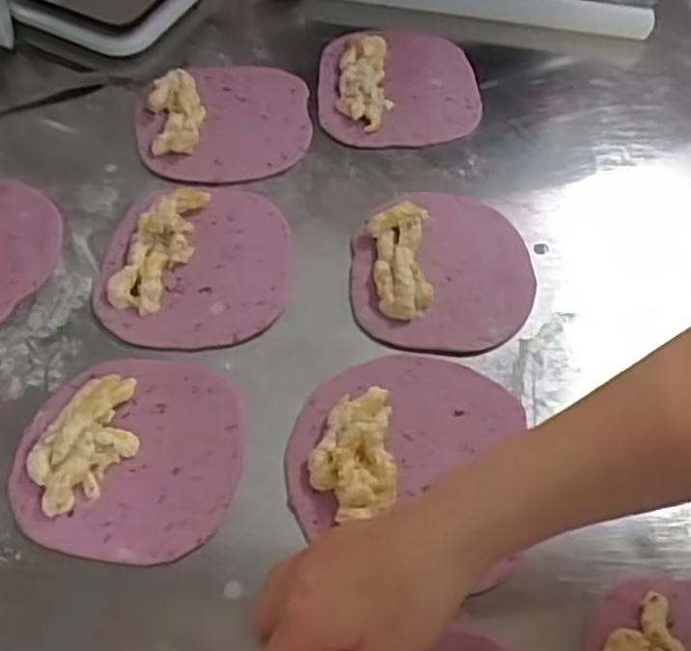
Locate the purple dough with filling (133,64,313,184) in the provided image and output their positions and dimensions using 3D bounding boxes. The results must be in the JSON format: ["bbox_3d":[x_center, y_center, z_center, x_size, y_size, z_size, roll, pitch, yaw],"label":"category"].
[{"bbox_3d":[-0.099,-0.171,0.597,0.137,0.021,0.119,-9,59,-8],"label":"purple dough with filling"}]

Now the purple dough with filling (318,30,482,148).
[{"bbox_3d":[0.045,-0.212,0.623,0.134,0.024,0.137,-7,58,-7],"label":"purple dough with filling"}]

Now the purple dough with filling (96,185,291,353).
[{"bbox_3d":[-0.106,-0.049,0.518,0.129,0.021,0.136,1,58,-3],"label":"purple dough with filling"}]

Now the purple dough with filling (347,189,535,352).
[{"bbox_3d":[0.070,-0.046,0.520,0.126,0.021,0.133,3,58,-1],"label":"purple dough with filling"}]

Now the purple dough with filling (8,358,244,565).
[{"bbox_3d":[-0.130,0.073,0.441,0.129,0.023,0.127,6,58,1],"label":"purple dough with filling"}]

